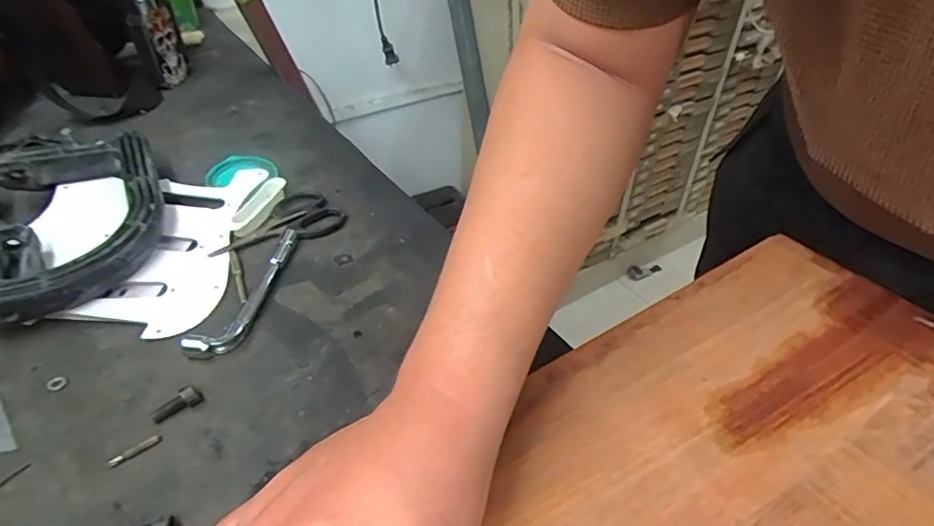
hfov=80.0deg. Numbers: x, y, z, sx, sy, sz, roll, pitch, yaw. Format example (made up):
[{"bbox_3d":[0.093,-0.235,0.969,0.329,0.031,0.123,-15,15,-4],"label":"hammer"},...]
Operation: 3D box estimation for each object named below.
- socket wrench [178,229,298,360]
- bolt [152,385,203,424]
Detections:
[{"bbox_3d":[-0.158,0.017,0.418,0.028,0.014,0.137,11,41,11],"label":"socket wrench"},{"bbox_3d":[-0.178,0.086,0.340,0.028,0.010,0.011,-28,48,-30],"label":"bolt"}]

